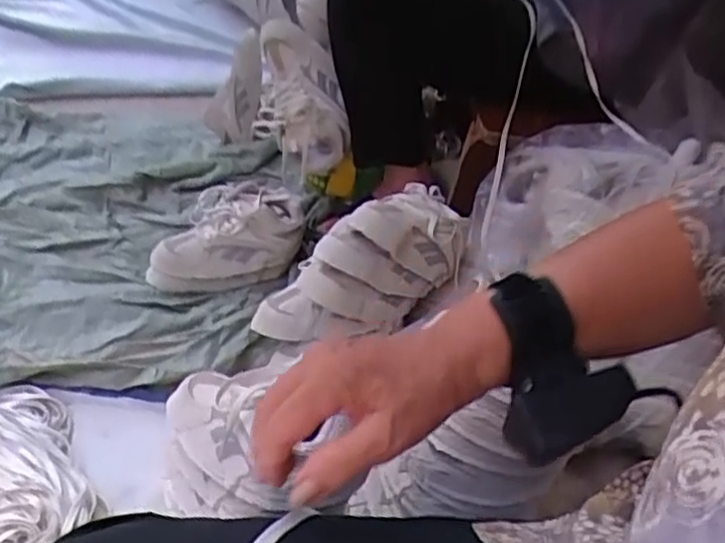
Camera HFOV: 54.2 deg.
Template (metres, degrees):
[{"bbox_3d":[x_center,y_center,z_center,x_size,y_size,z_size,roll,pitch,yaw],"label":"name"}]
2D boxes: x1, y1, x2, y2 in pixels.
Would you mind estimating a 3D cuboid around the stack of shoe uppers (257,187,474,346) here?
[{"bbox_3d":[0.014,-0.010,0.947,0.296,0.146,0.115,-24,53,-34],"label":"stack of shoe uppers"}]

